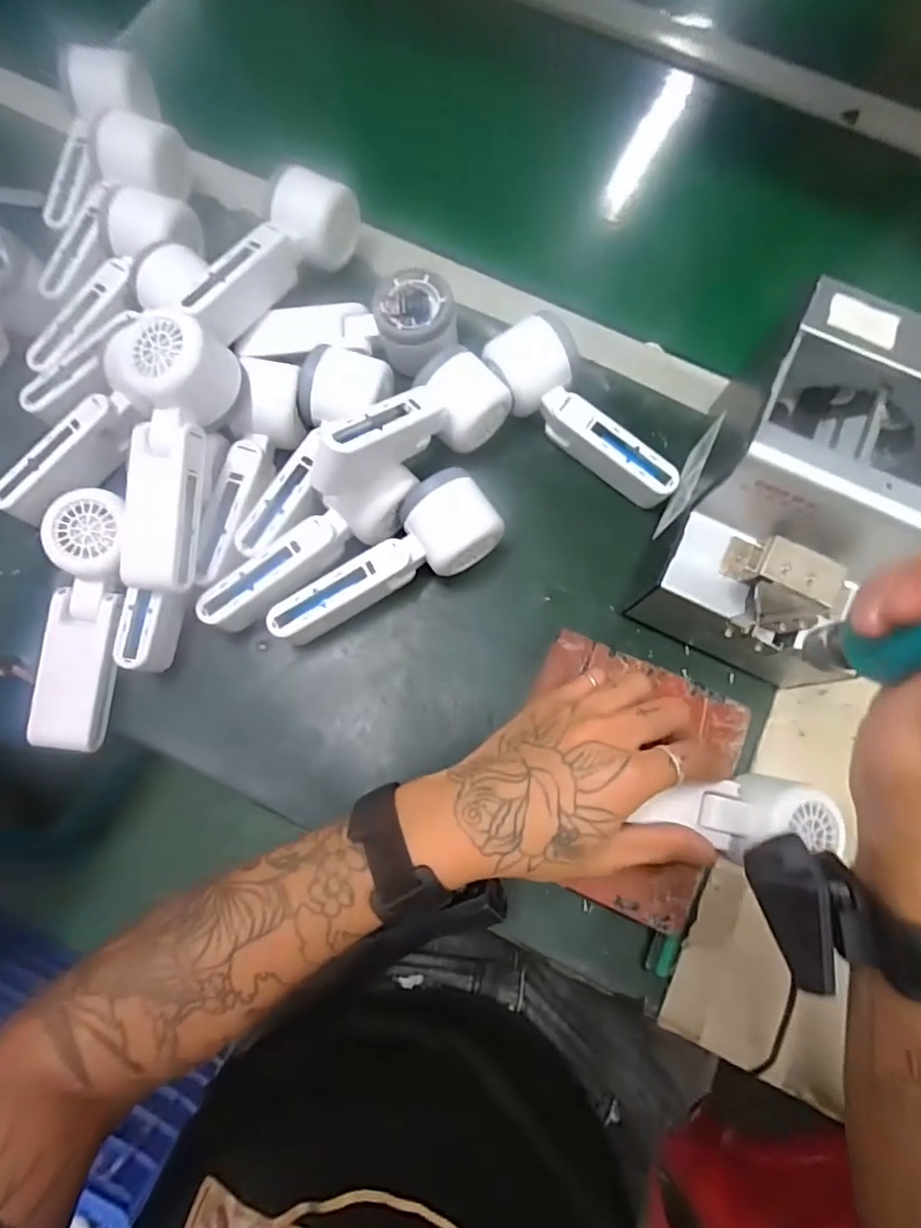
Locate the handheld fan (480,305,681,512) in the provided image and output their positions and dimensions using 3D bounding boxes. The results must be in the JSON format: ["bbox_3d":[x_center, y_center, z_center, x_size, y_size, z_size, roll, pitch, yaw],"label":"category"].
[{"bbox_3d":[0.083,-0.142,0.429,0.054,0.053,0.168,-36,80,-9],"label":"handheld fan"}]

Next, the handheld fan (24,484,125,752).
[{"bbox_3d":[-0.247,0.003,0.381,0.046,0.029,0.164,6,92,0],"label":"handheld fan"}]

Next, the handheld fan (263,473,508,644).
[{"bbox_3d":[-0.050,-0.032,0.408,0.167,0.048,0.059,-35,80,-9],"label":"handheld fan"}]

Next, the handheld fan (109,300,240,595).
[{"bbox_3d":[-0.186,-0.100,0.373,0.063,0.054,0.164,8,96,1],"label":"handheld fan"}]

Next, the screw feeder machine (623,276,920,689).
[{"bbox_3d":[0.209,-0.065,0.363,0.125,0.145,0.172,26,78,5],"label":"screw feeder machine"}]

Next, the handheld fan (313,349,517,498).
[{"bbox_3d":[-0.037,-0.129,0.389,0.160,0.051,0.061,-37,79,-32],"label":"handheld fan"}]

